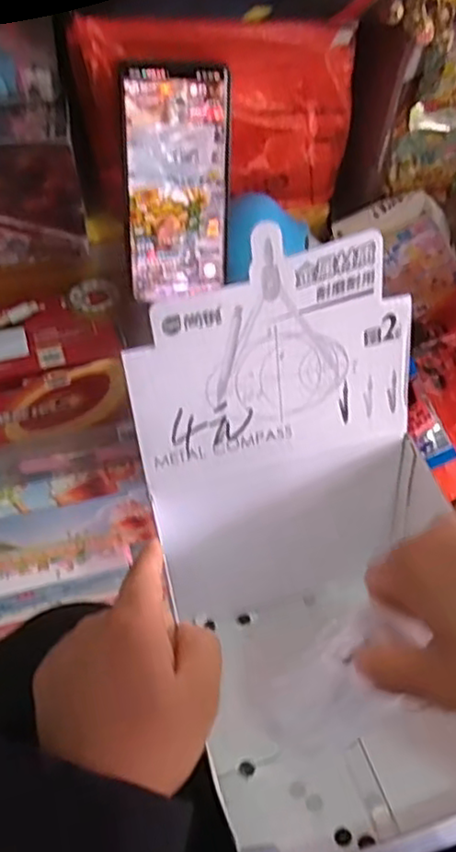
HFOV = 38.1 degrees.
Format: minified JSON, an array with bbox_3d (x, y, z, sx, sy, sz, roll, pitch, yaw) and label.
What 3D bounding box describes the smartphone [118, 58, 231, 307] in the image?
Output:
[{"bbox_3d":[-0.035,-0.170,0.471,0.073,0.157,0.005,-7,25,-12],"label":"smartphone"}]

